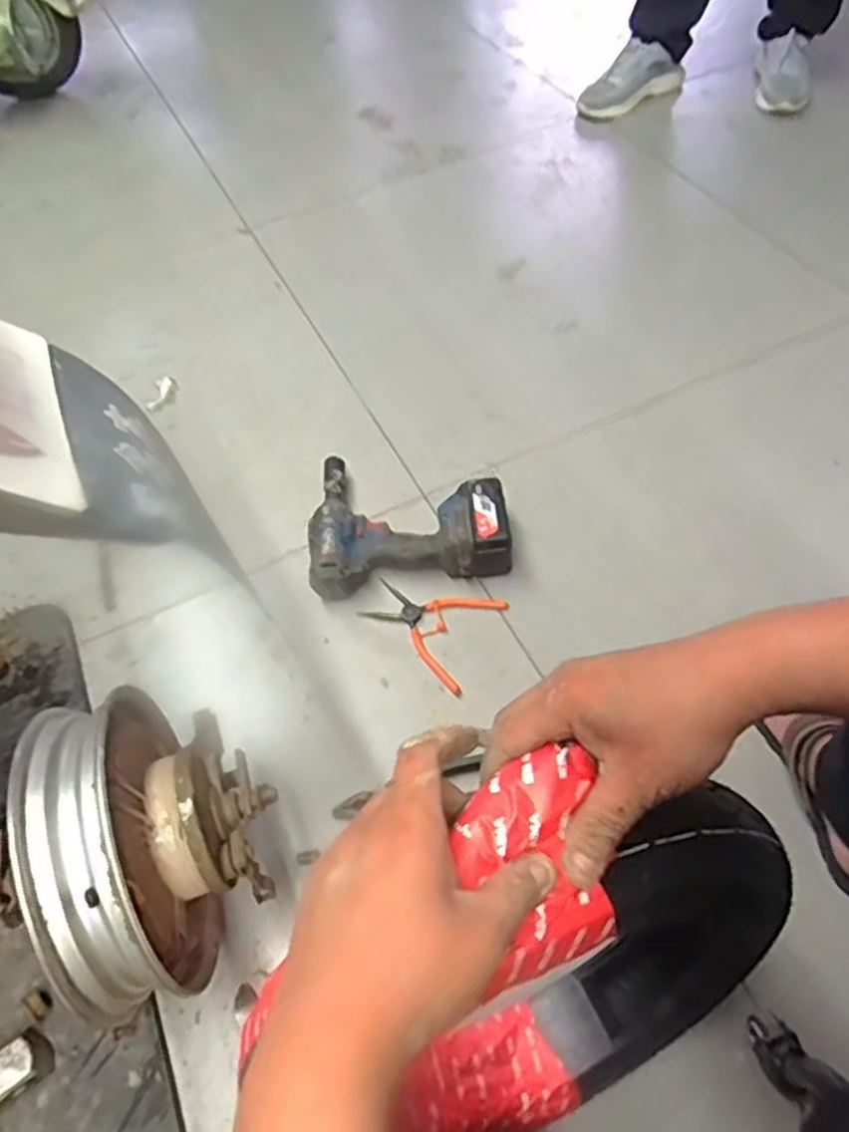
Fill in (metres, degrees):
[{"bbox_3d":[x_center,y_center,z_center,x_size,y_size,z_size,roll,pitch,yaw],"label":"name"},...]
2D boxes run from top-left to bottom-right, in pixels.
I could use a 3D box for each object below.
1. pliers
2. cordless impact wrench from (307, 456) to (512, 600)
[{"bbox_3d":[0.001,0.071,0.918,0.156,0.012,0.133,20,56,19],"label":"pliers"},{"bbox_3d":[-0.024,-0.073,0.984,0.251,0.082,0.224,-6,55,1],"label":"cordless impact wrench"}]

